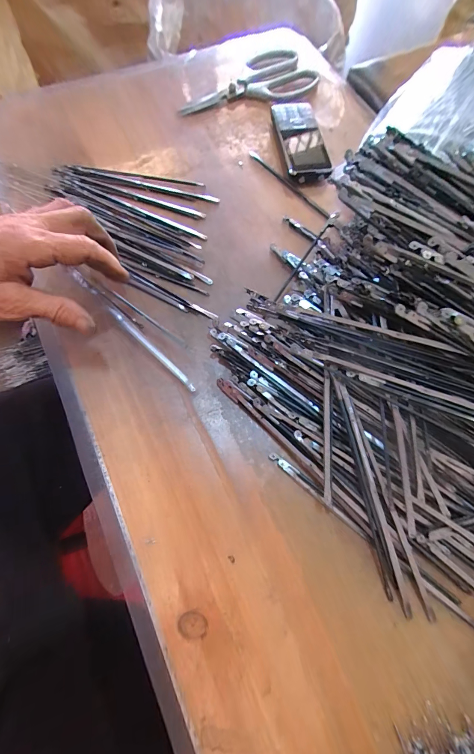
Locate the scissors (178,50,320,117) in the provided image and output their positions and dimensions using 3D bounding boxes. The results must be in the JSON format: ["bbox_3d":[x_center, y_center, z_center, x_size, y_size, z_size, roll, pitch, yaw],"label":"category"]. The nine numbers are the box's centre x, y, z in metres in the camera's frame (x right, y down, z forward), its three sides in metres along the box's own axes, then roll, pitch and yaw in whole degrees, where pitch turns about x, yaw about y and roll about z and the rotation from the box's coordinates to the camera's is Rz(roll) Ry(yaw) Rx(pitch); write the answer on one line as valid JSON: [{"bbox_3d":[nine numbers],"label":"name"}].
[{"bbox_3d":[0.008,-0.391,0.408,0.187,0.016,0.093,-24,73,-9],"label":"scissors"}]

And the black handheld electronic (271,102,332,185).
[{"bbox_3d":[0.076,-0.290,0.371,0.052,0.020,0.128,-6,71,-3],"label":"black handheld electronic"}]

